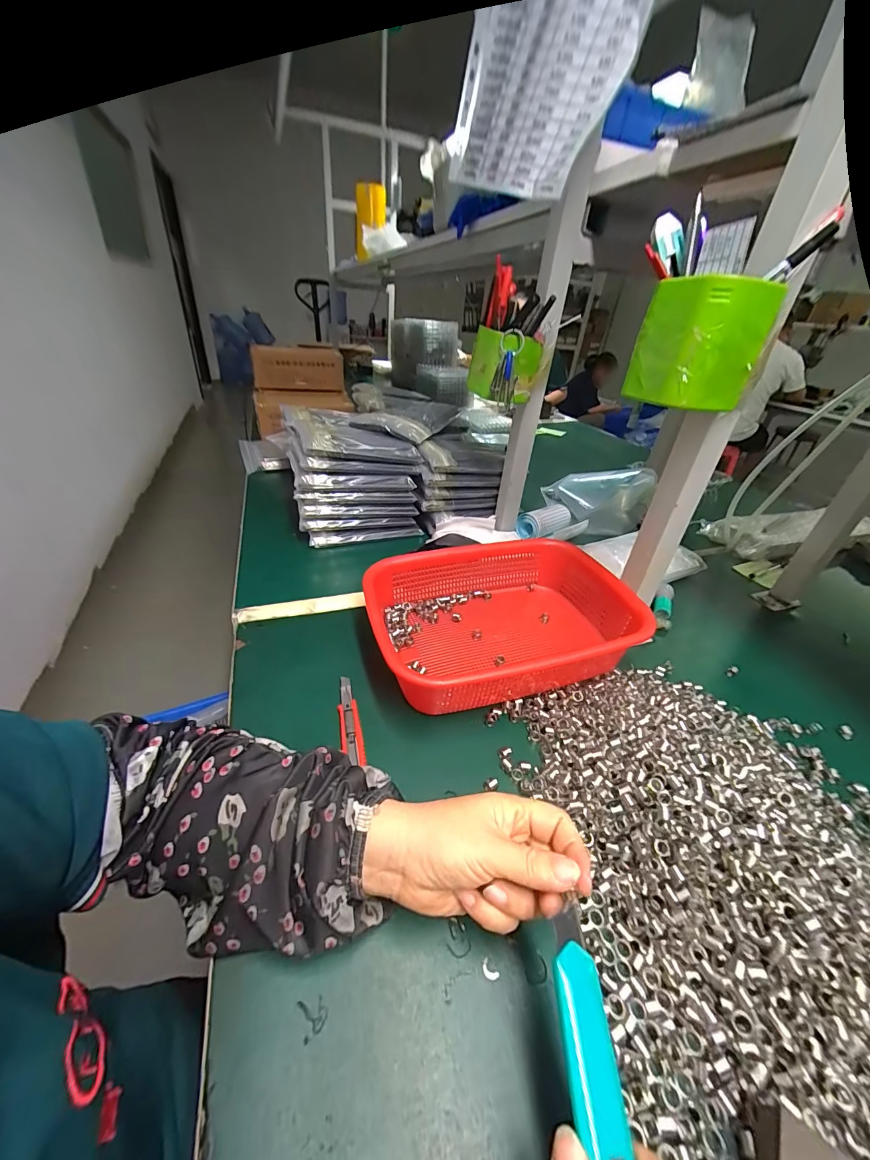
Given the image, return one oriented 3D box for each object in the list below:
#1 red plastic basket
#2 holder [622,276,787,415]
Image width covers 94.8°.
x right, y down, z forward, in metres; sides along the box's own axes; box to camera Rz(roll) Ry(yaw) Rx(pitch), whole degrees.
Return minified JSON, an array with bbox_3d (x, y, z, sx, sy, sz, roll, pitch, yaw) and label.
[{"bbox_3d":[0.072,0.039,0.451,0.275,0.075,0.206,-5,35,-16],"label":"red plastic basket"},{"bbox_3d":[0.200,-0.179,0.308,0.061,0.078,0.071,-9,37,-22],"label":"holder"}]

